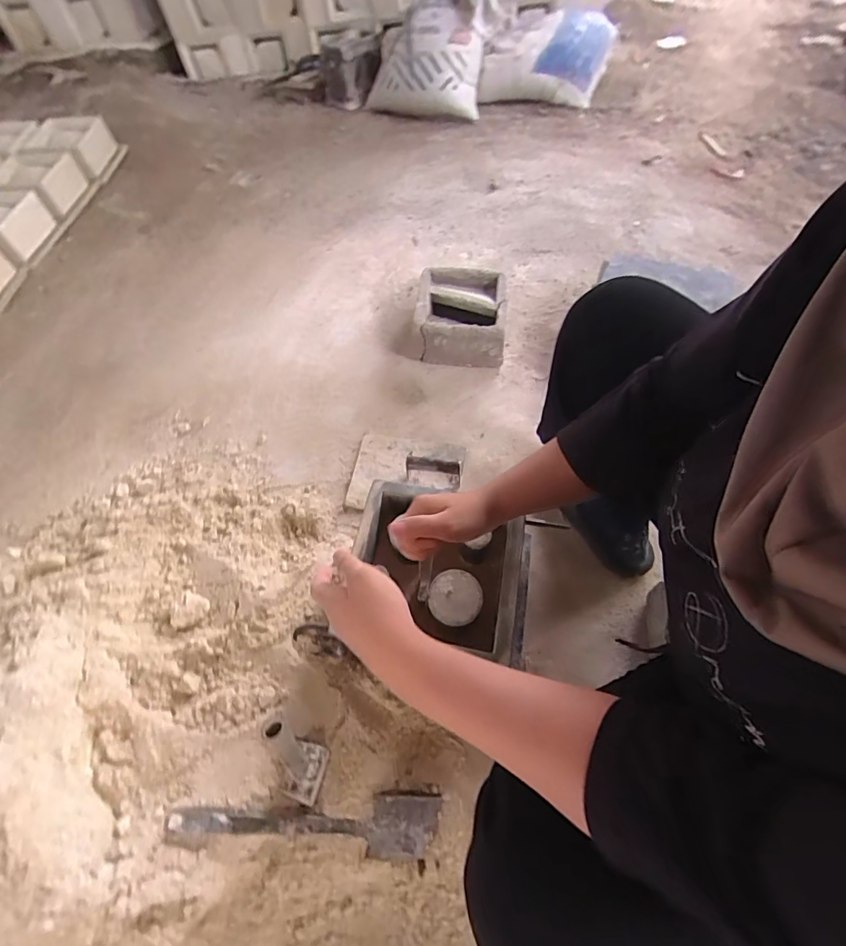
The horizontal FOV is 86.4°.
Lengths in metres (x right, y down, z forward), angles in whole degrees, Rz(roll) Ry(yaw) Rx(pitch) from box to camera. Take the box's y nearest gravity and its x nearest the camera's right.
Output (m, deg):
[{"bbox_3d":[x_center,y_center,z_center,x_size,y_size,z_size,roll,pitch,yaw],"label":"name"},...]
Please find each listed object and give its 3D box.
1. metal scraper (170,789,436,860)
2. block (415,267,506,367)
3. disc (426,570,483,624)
[{"bbox_3d":[-0.135,0.428,0.543,0.321,0.022,0.066,8,58,-13],"label":"metal scraper"},{"bbox_3d":[0.084,-0.348,1.015,0.189,0.109,0.198,3,59,5],"label":"block"},{"bbox_3d":[0.044,0.169,0.613,0.070,0.007,0.074,-3,56,5],"label":"disc"}]

